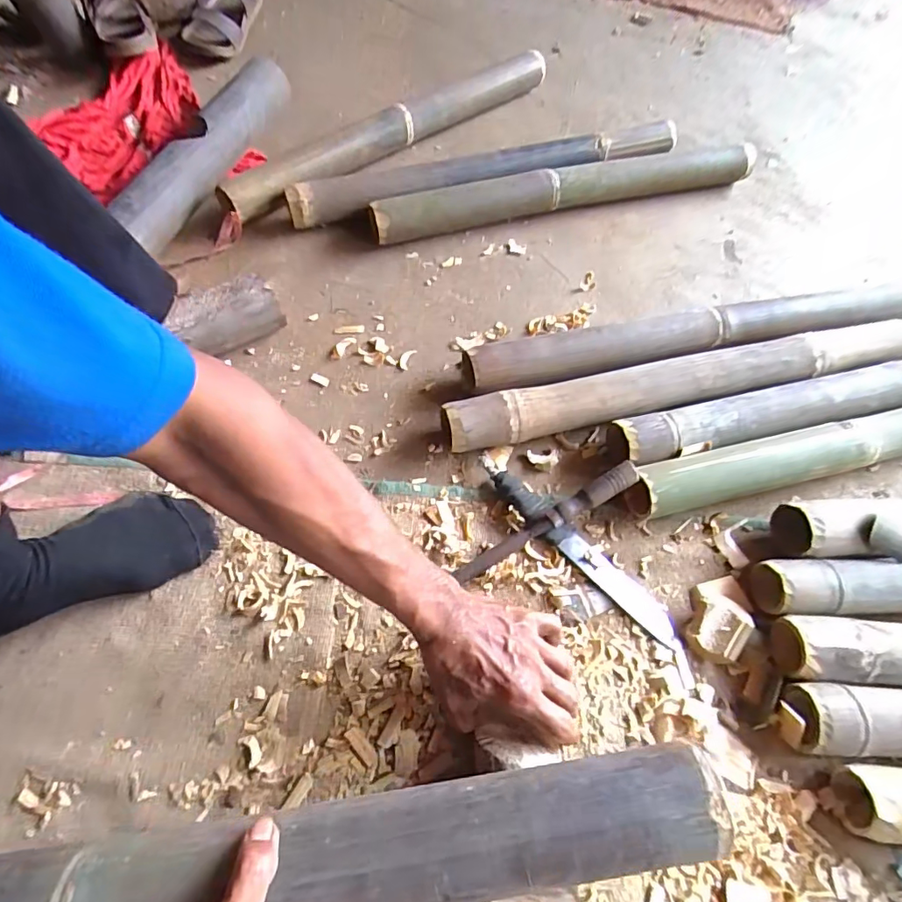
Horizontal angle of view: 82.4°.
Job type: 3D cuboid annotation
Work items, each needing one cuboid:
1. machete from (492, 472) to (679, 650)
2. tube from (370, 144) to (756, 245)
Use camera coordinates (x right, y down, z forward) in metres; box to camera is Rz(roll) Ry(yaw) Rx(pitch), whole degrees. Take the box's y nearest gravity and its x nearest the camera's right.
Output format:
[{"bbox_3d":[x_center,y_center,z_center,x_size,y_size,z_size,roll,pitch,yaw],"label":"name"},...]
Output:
[{"bbox_3d":[0.145,0.109,0.558,0.038,0.022,0.249,-39,71,-22],"label":"machete"},{"bbox_3d":[0.181,-0.401,0.802,0.611,0.066,0.052,-11,64,-7],"label":"tube"}]

